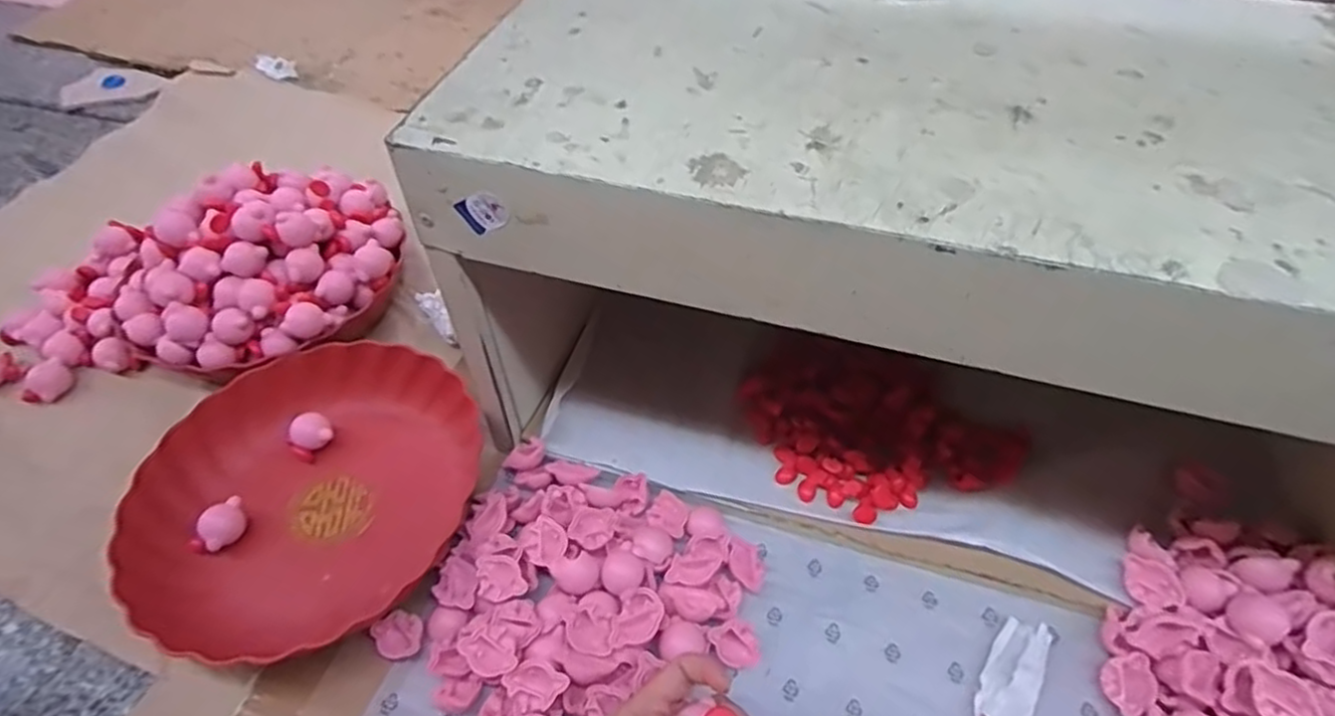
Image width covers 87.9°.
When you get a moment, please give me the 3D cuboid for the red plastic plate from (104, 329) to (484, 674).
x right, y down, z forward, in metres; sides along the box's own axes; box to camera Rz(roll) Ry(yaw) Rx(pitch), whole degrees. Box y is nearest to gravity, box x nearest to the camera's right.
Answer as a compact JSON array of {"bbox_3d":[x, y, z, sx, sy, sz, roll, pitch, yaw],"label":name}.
[{"bbox_3d":[-0.253,0.095,0.495,0.223,0.047,0.231,-1,50,1],"label":"red plastic plate"}]

